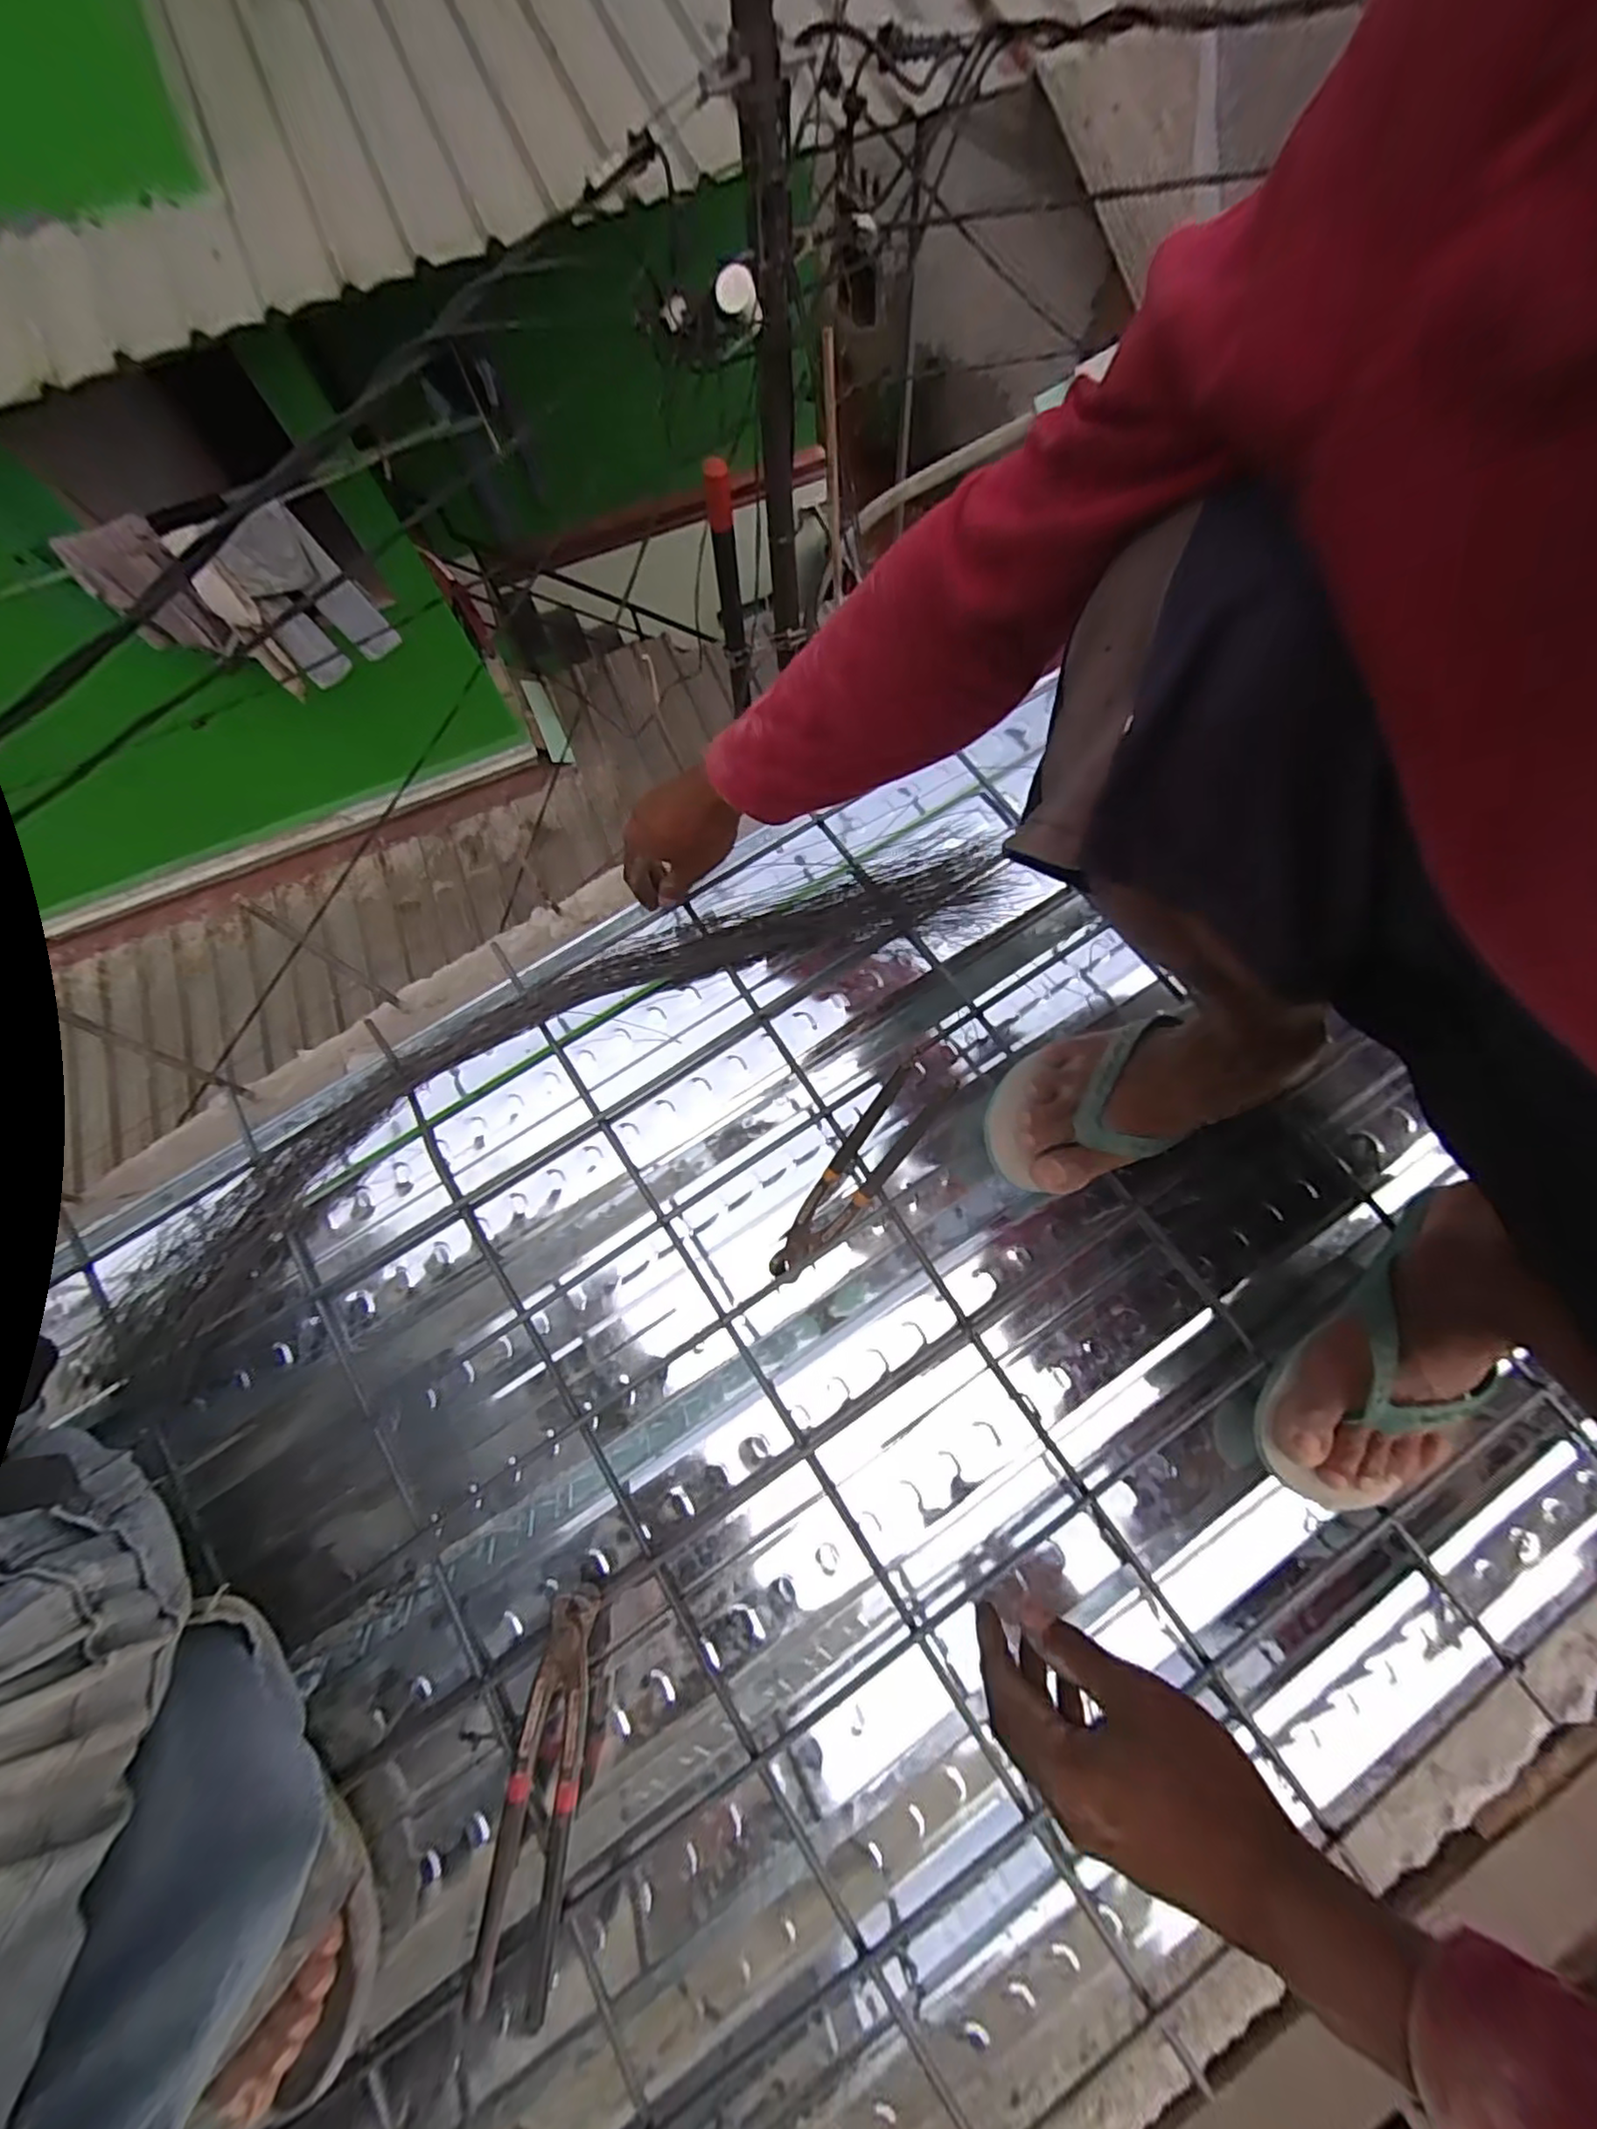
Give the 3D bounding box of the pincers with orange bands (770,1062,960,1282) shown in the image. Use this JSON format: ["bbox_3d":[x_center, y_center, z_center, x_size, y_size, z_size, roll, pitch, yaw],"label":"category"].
[{"bbox_3d":[0.047,0.090,0.565,0.049,0.038,0.206,39,93,11],"label":"pincers with orange bands"}]

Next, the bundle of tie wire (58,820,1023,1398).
[{"bbox_3d":[-0.199,-0.012,0.586,0.840,0.035,0.153,-29,76,-6],"label":"bundle of tie wire"}]

